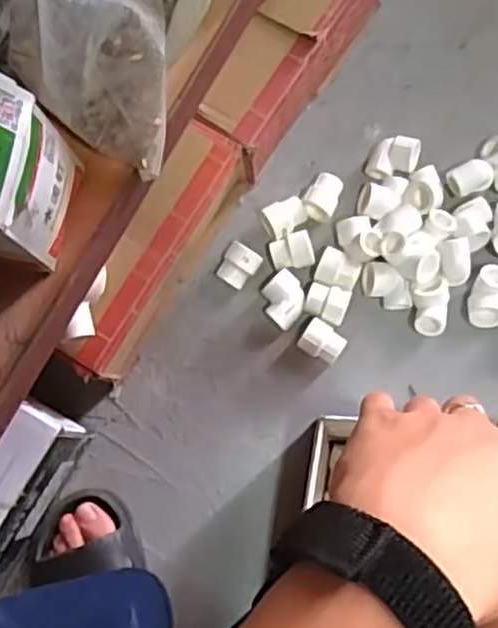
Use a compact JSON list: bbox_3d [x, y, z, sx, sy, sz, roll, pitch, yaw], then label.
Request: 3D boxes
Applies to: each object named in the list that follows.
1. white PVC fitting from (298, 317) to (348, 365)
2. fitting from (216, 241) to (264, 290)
[{"bbox_3d":[0.071,0.028,0.712,0.041,0.024,0.033,33,85,8],"label":"white PVC fitting"},{"bbox_3d":[-0.010,-0.047,0.725,0.035,0.026,0.039,35,85,8],"label":"fitting"}]

